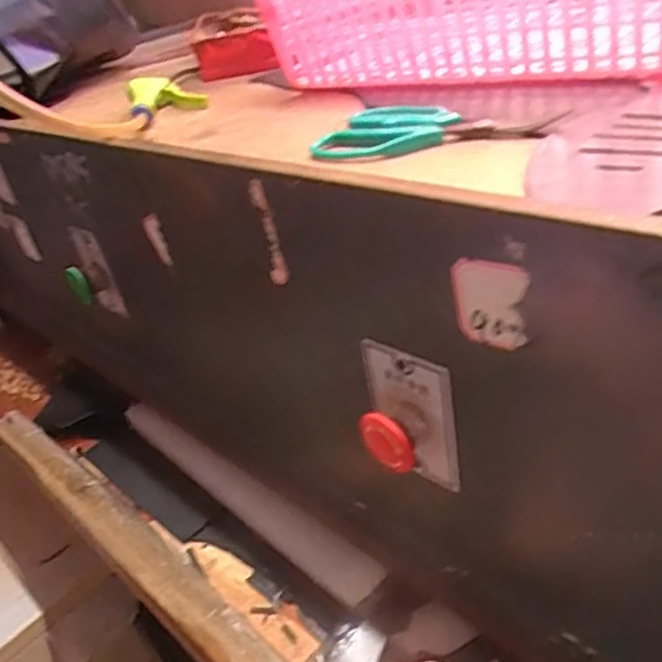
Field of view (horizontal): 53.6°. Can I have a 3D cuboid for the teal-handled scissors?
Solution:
[{"bbox_3d":[0.060,-0.124,0.411,0.138,0.011,0.076,17,49,34],"label":"teal-handled scissors"}]

